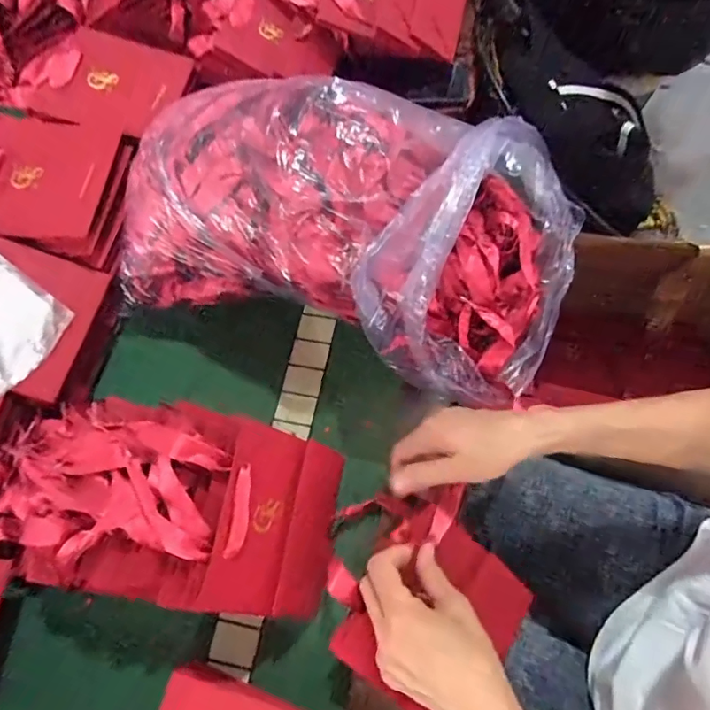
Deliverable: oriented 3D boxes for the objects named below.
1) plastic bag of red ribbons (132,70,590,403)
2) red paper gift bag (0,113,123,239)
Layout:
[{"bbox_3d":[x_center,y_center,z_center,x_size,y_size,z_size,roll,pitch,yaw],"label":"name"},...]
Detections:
[{"bbox_3d":[0.000,-0.135,0.490,0.435,0.184,0.249,18,67,10],"label":"plastic bag of red ribbons"},{"bbox_3d":[-0.330,-0.189,0.518,0.138,0.017,0.143,3,66,4],"label":"red paper gift bag"}]

